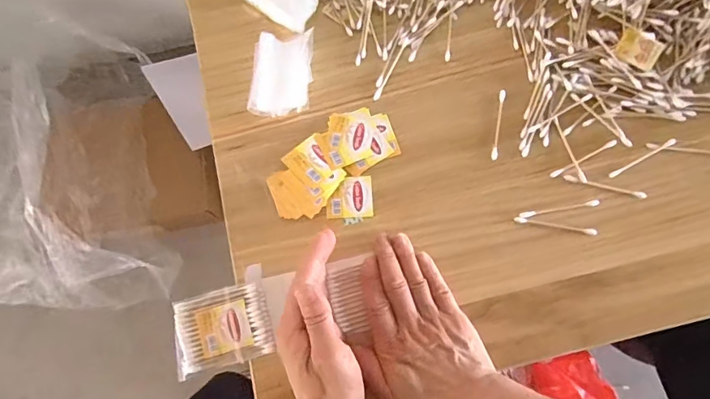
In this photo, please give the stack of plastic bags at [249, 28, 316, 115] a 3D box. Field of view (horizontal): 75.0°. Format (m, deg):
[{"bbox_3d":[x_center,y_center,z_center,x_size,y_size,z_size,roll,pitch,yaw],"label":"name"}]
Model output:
[{"bbox_3d":[-0.072,-0.124,0.462,0.055,0.022,0.085,3,76,2],"label":"stack of plastic bags"}]

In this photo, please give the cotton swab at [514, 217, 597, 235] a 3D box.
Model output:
[{"bbox_3d":[0.185,0.024,0.427,0.073,0.005,0.006,9,76,3],"label":"cotton swab"}]

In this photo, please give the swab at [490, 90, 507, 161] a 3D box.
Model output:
[{"bbox_3d":[0.142,-0.074,0.457,0.007,0.004,0.074,11,77,4],"label":"swab"}]

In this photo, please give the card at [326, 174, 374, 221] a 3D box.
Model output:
[{"bbox_3d":[-0.005,-0.002,0.443,0.043,0.004,0.040,-5,76,0],"label":"card"}]

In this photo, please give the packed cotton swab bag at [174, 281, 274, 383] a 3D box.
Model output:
[{"bbox_3d":[-0.117,0.113,0.406,0.084,0.009,0.065,-16,76,-3],"label":"packed cotton swab bag"}]

